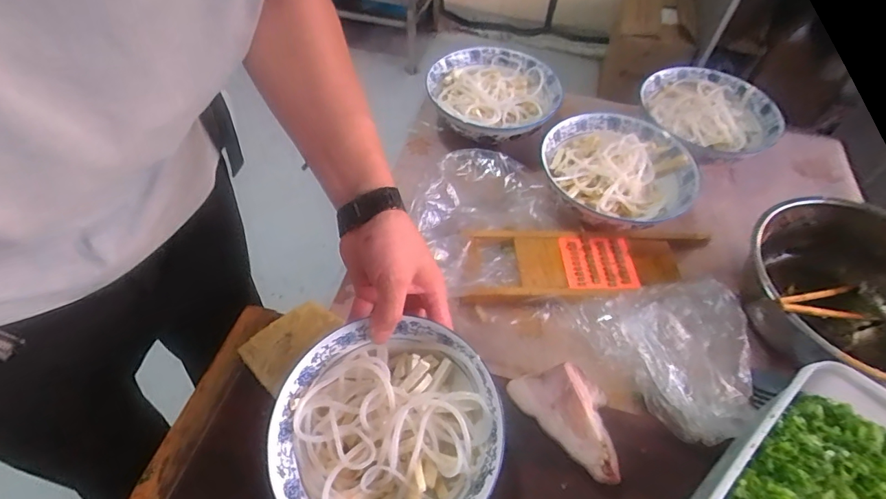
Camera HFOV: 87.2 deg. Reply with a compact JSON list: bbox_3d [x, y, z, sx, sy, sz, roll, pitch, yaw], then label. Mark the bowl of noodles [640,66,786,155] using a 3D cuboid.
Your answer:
[{"bbox_3d":[0.448,-0.240,0.788,0.253,0.056,0.203,22,55,11],"label":"bowl of noodles"}]

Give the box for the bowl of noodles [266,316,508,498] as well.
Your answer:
[{"bbox_3d":[-0.046,0.154,0.388,0.181,0.058,0.176,2,53,-3],"label":"bowl of noodles"}]

